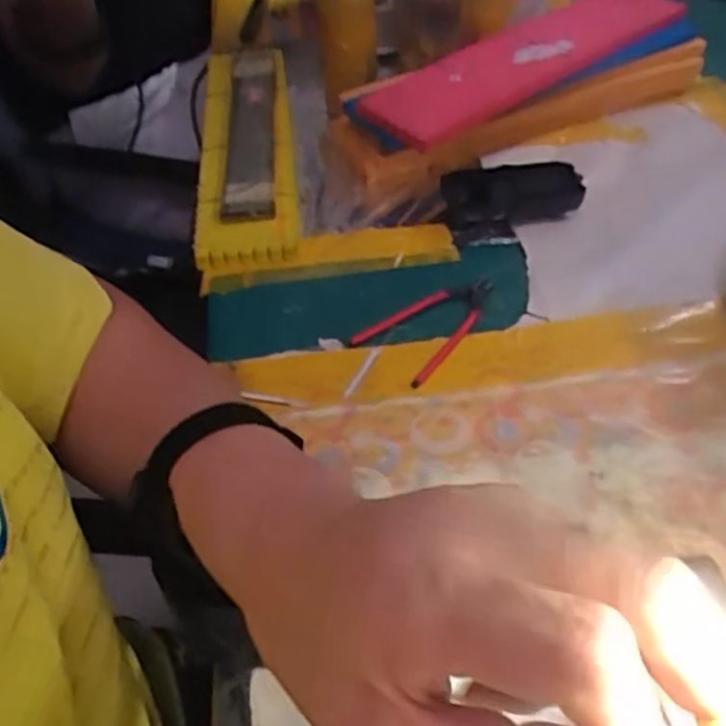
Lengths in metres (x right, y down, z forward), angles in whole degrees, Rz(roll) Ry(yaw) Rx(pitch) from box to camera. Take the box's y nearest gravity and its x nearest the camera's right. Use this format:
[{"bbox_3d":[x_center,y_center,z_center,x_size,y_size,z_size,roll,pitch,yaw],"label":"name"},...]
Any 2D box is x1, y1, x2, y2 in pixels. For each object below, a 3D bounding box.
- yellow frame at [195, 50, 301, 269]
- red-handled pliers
[{"bbox_3d":[-0.112,-0.211,0.710,0.082,0.034,0.373,-5,43,-4],"label":"yellow frame"},{"bbox_3d":[0.047,-0.032,0.521,0.063,0.009,0.115,28,50,27],"label":"red-handled pliers"}]

